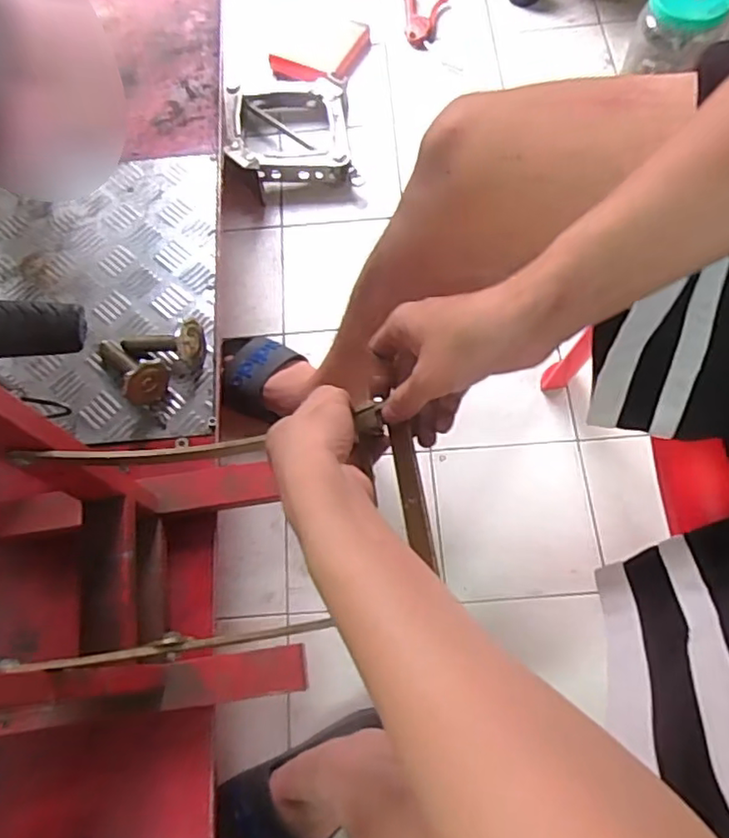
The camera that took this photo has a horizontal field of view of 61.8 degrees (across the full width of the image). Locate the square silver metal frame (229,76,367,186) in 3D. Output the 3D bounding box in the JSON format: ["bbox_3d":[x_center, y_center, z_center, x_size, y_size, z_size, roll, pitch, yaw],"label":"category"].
[{"bbox_3d":[-0.119,-0.477,1.010,0.208,0.059,0.213,-5,68,1],"label":"square silver metal frame"}]

